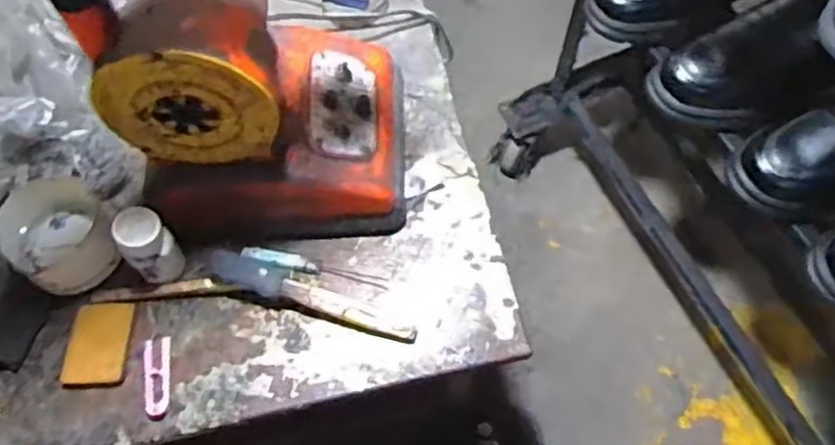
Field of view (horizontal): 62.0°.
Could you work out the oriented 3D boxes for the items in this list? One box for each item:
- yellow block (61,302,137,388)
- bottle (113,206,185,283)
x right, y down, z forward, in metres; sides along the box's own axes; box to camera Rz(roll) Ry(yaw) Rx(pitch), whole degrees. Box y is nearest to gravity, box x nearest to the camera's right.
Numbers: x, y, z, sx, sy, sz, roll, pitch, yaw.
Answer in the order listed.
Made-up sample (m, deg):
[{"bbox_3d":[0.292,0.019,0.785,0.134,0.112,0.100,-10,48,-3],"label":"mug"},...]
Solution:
[{"bbox_3d":[-0.277,0.106,0.607,0.048,0.012,0.075,0,64,1],"label":"yellow block"},{"bbox_3d":[-0.233,0.020,0.607,0.038,0.083,0.032,-23,66,-10],"label":"bottle"}]

